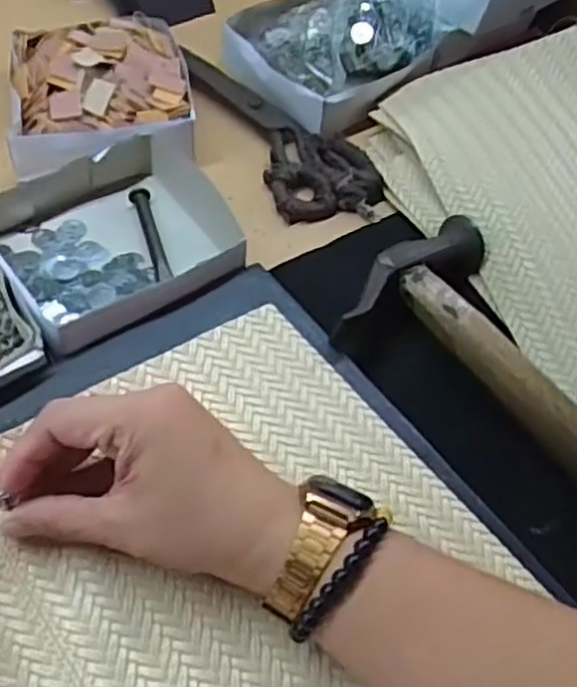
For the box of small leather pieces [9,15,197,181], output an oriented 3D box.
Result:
[{"bbox_3d":[-0.138,-0.184,0.526,0.130,0.037,0.153,-7,55,-9],"label":"box of small leather pieces"}]

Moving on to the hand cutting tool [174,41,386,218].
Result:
[{"bbox_3d":[-0.003,-0.165,0.545,0.082,0.017,0.189,-26,69,-17],"label":"hand cutting tool"}]

